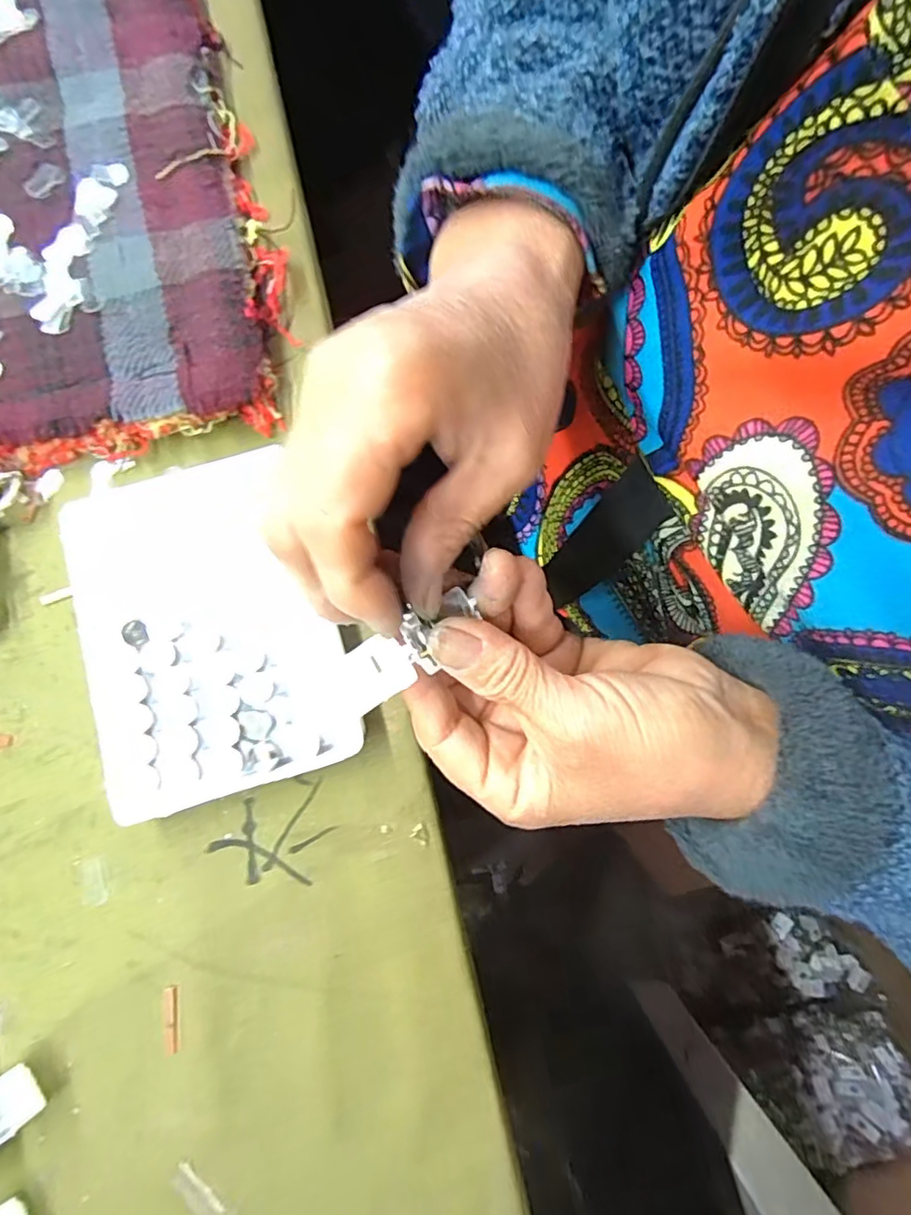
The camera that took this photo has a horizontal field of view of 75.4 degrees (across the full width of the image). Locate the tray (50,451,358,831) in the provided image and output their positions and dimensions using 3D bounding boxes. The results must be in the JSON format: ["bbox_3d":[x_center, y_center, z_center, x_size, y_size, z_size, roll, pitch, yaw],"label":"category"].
[{"bbox_3d":[-0.099,0.008,0.234,0.094,0.015,0.129,-18,80,-3],"label":"tray"}]

